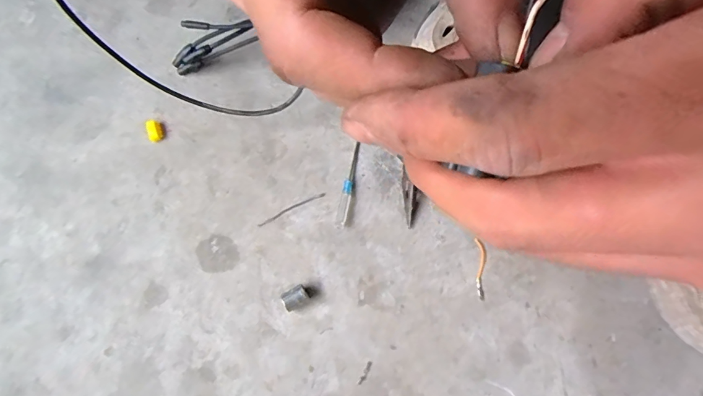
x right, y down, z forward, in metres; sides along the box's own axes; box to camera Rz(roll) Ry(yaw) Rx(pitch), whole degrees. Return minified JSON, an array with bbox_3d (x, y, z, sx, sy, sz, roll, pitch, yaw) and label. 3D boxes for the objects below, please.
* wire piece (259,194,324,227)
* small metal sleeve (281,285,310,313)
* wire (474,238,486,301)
[{"bbox_3d":[-0.064,0.011,0.443,0.076,0.004,0.005,-26,78,-7],"label":"wire piece"},{"bbox_3d":[-0.055,0.099,0.412,0.024,0.019,0.018,-29,78,-8],"label":"small metal sleeve"},{"bbox_3d":[0.134,0.073,0.427,0.012,0.006,0.062,2,76,0],"label":"wire"}]

